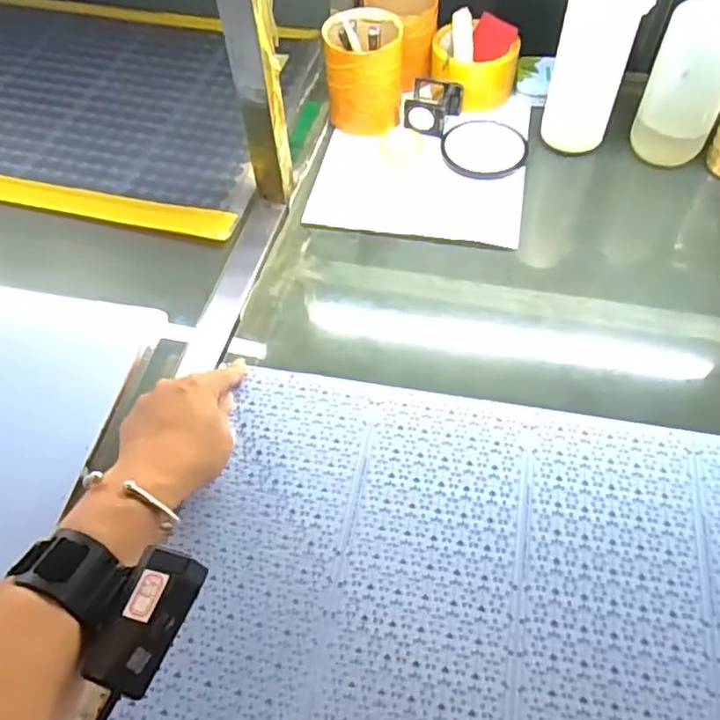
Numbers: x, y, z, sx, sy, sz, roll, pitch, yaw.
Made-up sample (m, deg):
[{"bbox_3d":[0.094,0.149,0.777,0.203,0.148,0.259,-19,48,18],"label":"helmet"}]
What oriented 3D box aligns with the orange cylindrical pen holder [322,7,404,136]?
[{"bbox_3d":[0.005,-0.304,0.670,0.077,0.116,0.068,2,57,5],"label":"orange cylindrical pen holder"}]

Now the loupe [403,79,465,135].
[{"bbox_3d":[0.080,-0.279,0.698,0.053,0.032,0.063,18,59,15],"label":"loupe"}]

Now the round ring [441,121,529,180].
[{"bbox_3d":[0.133,-0.227,0.678,0.092,0.011,0.090,-1,56,2],"label":"round ring"}]

